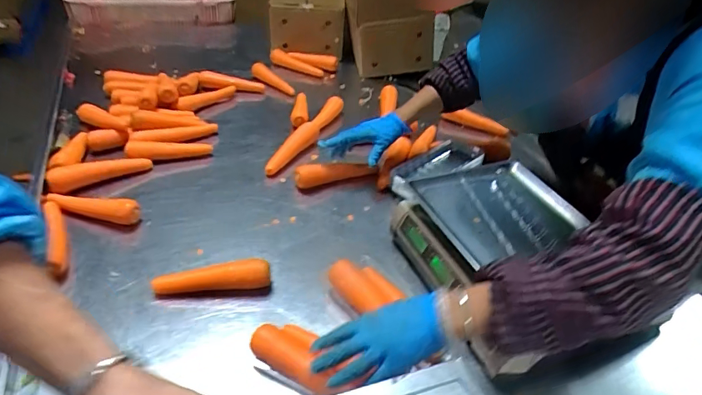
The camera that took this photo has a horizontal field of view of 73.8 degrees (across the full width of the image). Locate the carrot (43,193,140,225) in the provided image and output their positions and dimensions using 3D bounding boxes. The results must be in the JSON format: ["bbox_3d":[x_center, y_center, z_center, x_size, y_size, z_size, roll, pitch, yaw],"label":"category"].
[{"bbox_3d":[-0.462,0.018,0.834,0.162,0.041,0.033,7,37,3],"label":"carrot"}]

